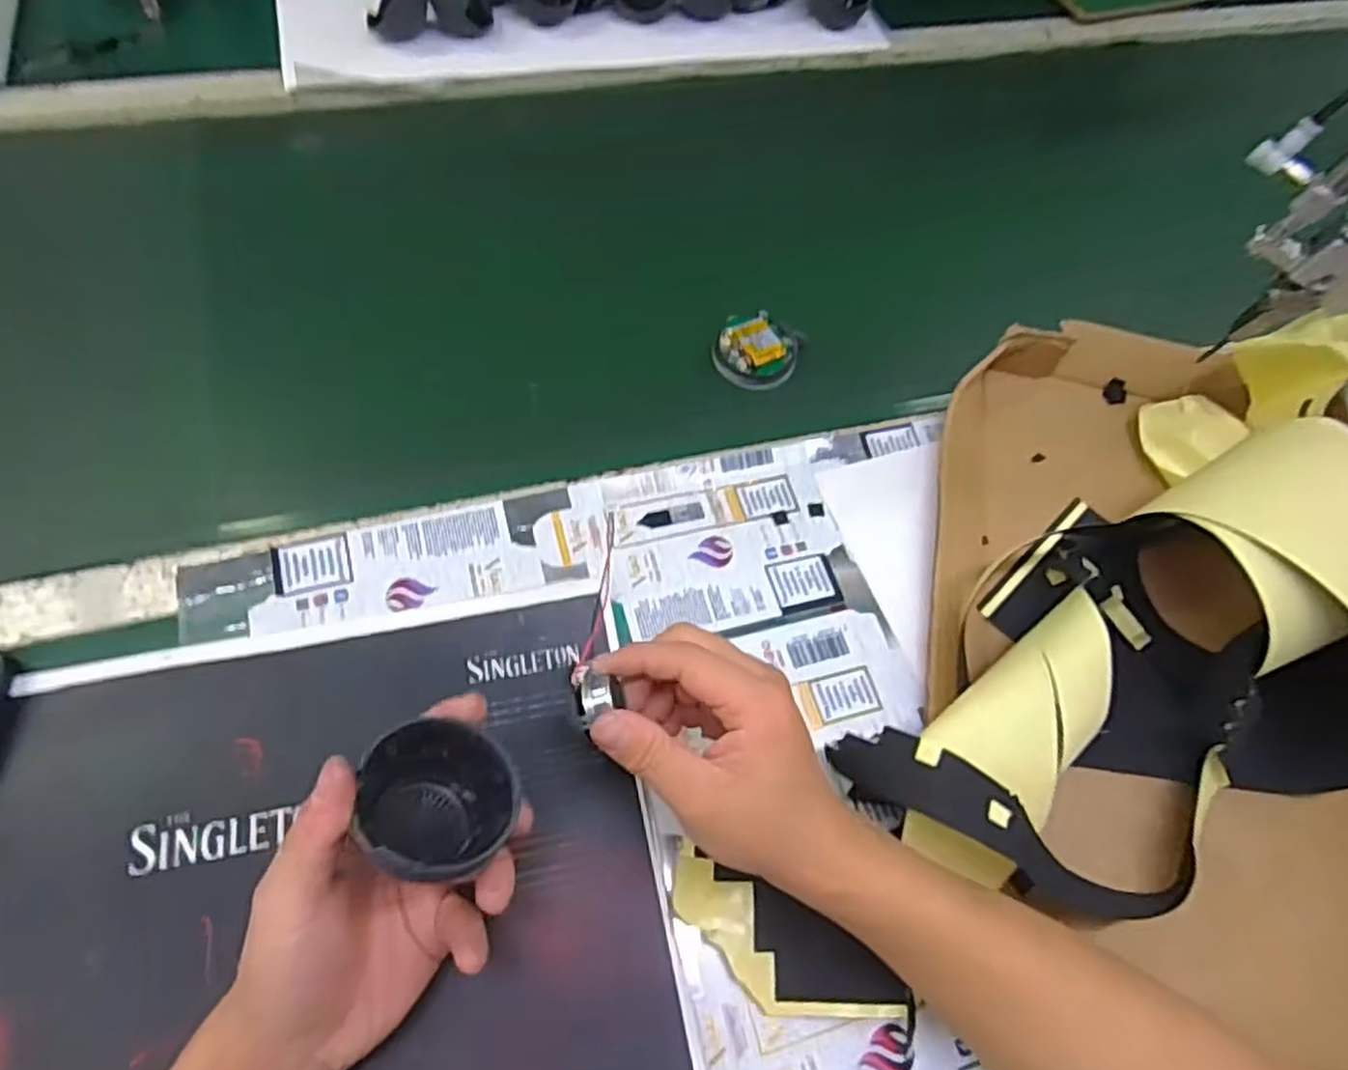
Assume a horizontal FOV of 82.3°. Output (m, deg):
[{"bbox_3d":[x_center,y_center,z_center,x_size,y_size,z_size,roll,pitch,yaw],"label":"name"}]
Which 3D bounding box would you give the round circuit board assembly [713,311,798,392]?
[{"bbox_3d":[0.058,-0.131,0.557,0.056,0.026,0.052,3,61,-5],"label":"round circuit board assembly"}]

